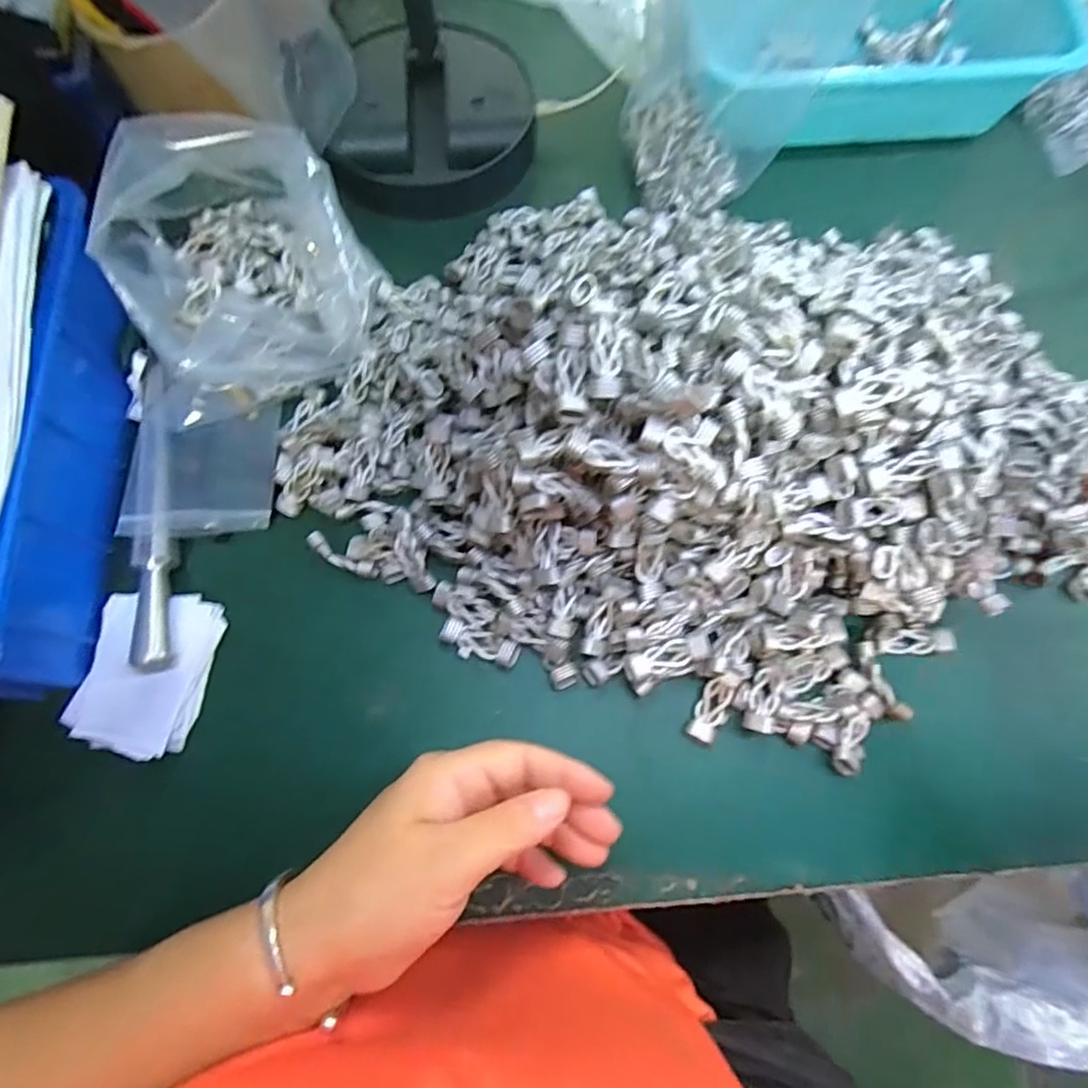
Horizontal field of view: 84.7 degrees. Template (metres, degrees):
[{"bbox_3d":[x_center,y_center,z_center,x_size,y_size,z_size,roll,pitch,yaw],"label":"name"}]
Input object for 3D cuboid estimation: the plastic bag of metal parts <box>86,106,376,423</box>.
[{"bbox_3d":[-0.173,-0.165,0.352,0.128,0.103,0.130,-13,73,-3],"label":"plastic bag of metal parts"}]

